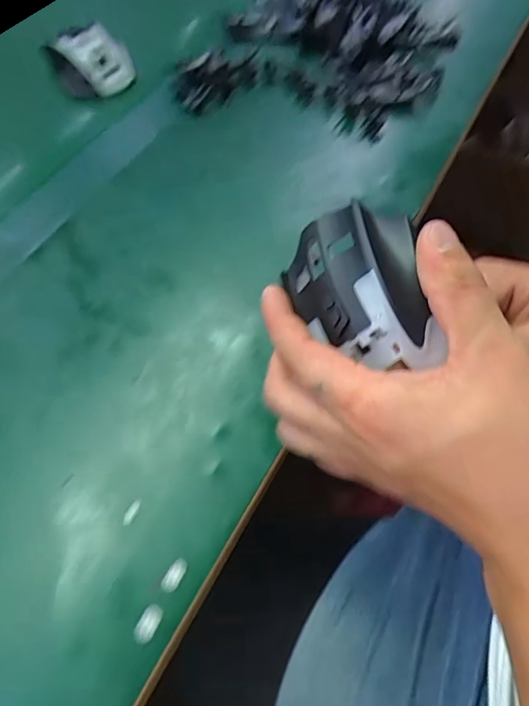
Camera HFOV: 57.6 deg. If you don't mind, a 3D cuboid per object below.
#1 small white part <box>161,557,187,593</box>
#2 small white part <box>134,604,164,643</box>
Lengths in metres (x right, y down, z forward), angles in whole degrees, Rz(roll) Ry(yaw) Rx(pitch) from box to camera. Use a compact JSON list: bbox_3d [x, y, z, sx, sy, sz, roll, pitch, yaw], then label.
[{"bbox_3d":[-0.050,0.124,0.269,0.010,0.004,0.018,26,63,16],"label":"small white part"},{"bbox_3d":[-0.062,0.145,0.258,0.011,0.005,0.018,23,62,15],"label":"small white part"}]

